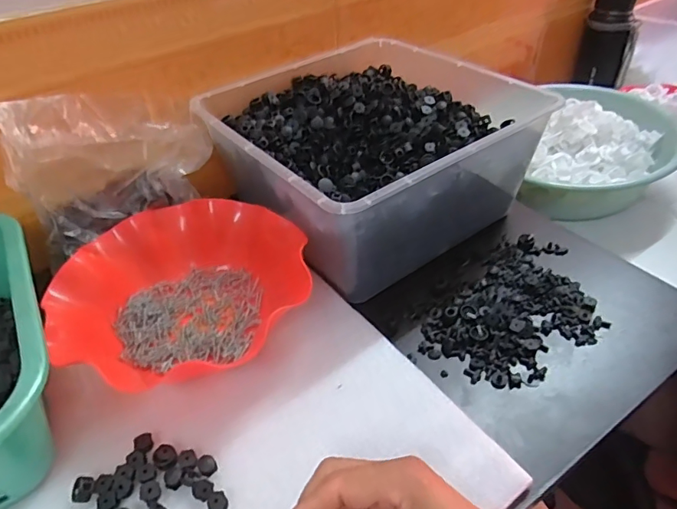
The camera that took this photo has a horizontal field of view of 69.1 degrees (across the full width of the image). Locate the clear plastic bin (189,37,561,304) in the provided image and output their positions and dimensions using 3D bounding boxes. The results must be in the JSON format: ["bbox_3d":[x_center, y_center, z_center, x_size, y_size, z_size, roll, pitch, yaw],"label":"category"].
[{"bbox_3d":[0.030,-0.119,0.568,0.293,0.129,0.293,-29,48,-27],"label":"clear plastic bin"}]

